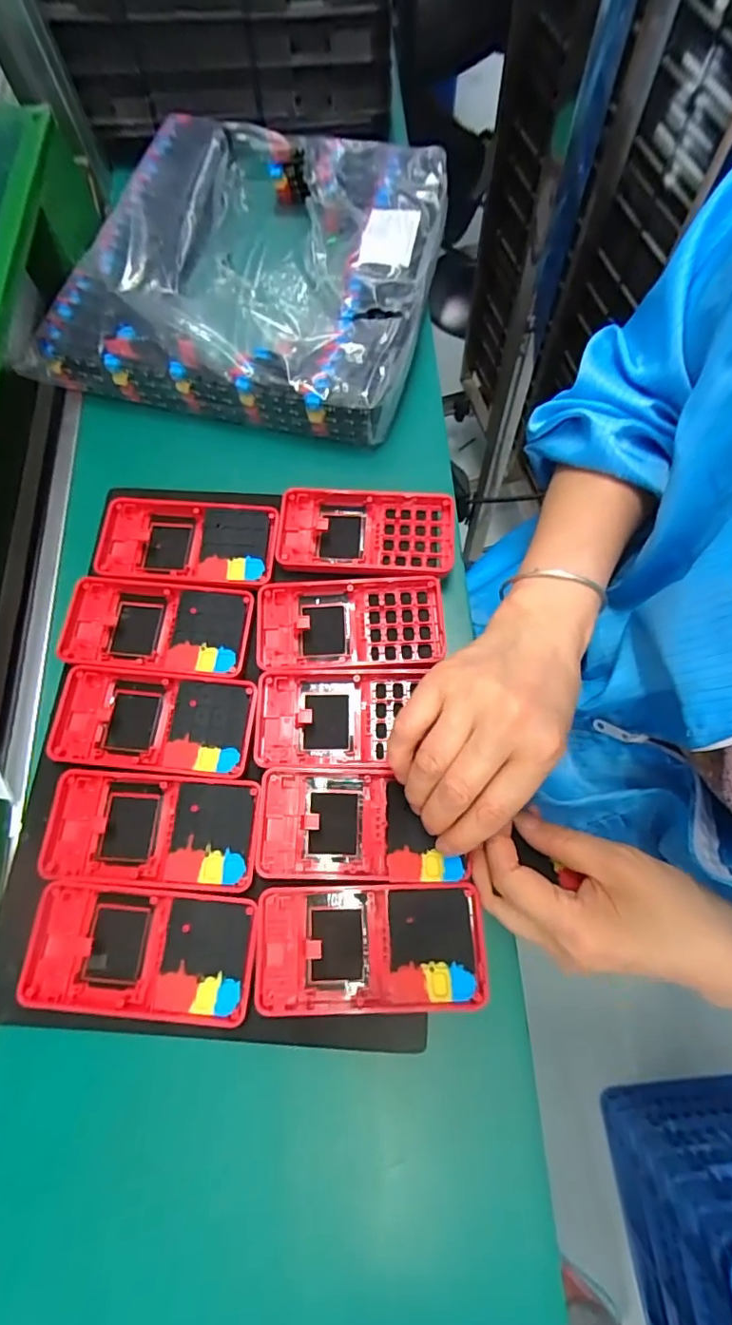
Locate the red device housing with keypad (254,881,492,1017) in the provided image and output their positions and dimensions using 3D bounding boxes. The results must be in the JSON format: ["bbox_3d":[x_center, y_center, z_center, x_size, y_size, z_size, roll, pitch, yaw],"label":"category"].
[{"bbox_3d":[0.002,0.155,0.293,0.124,0.013,0.062,-2,71,1],"label":"red device housing with keypad"}]

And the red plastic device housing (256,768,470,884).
[{"bbox_3d":[-0.005,0.094,0.313,0.116,0.018,0.062,0,71,2],"label":"red plastic device housing"}]

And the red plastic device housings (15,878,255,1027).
[{"bbox_3d":[-0.125,0.159,0.296,0.124,0.016,0.061,3,71,3],"label":"red plastic device housings"}]

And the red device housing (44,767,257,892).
[{"bbox_3d":[-0.125,0.097,0.314,0.121,0.008,0.061,3,71,3],"label":"red device housing"}]

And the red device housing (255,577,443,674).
[{"bbox_3d":[-0.010,-0.026,0.356,0.123,0.020,0.060,-4,71,1],"label":"red device housing"}]

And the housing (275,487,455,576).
[{"bbox_3d":[0.000,-0.090,0.380,0.123,0.017,0.064,3,71,3],"label":"housing"}]

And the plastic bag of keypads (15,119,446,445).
[{"bbox_3d":[-0.097,-0.333,0.452,0.304,0.058,0.285,12,72,6],"label":"plastic bag of keypads"}]

